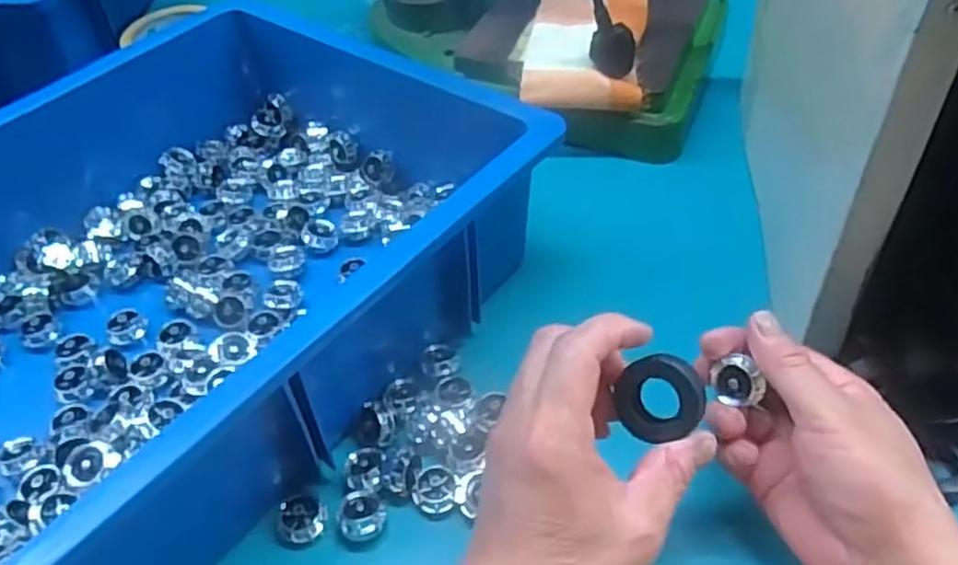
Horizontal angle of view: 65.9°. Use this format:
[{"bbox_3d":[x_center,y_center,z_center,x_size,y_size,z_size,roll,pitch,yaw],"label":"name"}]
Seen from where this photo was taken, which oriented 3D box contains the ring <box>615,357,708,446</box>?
[{"bbox_3d":[0.080,0.050,0.319,0.035,0.012,0.036,0,90,35],"label":"ring"}]

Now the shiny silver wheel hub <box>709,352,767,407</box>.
[{"bbox_3d":[0.122,0.046,0.349,0.014,0.019,0.018,-7,77,-49],"label":"shiny silver wheel hub"}]

